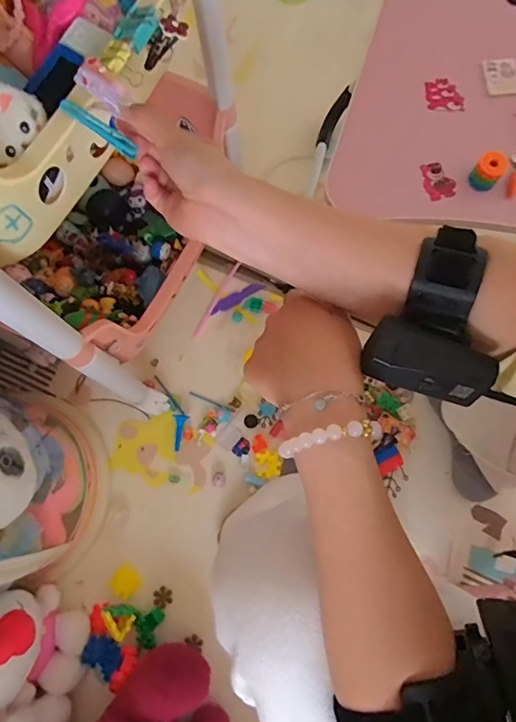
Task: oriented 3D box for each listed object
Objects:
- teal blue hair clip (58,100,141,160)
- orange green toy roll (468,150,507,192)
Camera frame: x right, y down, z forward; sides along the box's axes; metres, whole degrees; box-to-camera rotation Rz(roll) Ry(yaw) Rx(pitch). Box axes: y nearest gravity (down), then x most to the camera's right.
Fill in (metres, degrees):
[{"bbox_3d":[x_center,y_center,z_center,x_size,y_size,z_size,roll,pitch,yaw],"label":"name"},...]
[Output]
[{"bbox_3d":[-0.113,-0.166,0.331,0.058,0.007,0.010,33,77,-15],"label":"teal blue hair clip"},{"bbox_3d":[0.253,-0.209,0.507,0.029,0.034,0.030,0,75,1],"label":"orange green toy roll"}]

